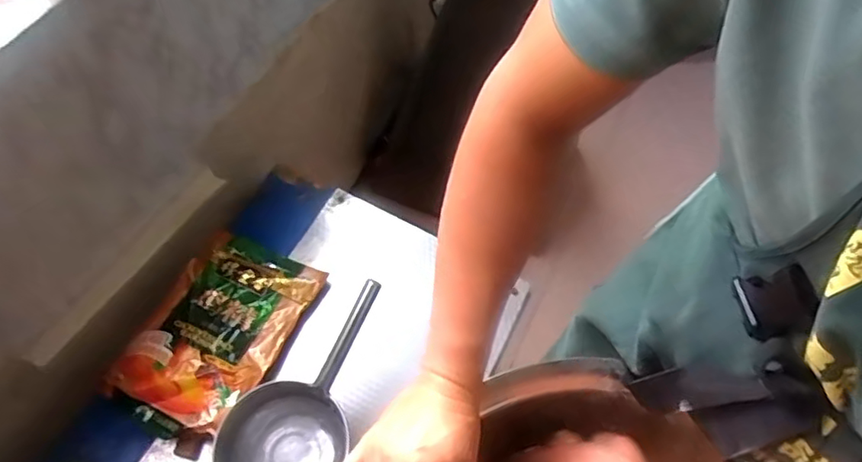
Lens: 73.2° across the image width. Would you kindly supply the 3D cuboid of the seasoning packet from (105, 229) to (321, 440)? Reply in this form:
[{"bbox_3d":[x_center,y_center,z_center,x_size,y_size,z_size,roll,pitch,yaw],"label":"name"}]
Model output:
[{"bbox_3d":[-0.325,0.147,0.863,0.208,0.040,0.311,23,61,9],"label":"seasoning packet"}]

